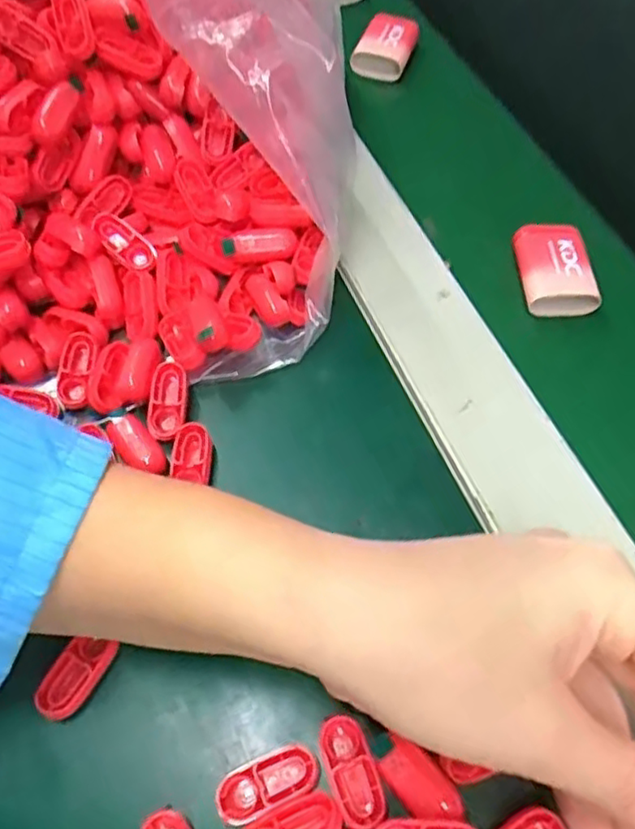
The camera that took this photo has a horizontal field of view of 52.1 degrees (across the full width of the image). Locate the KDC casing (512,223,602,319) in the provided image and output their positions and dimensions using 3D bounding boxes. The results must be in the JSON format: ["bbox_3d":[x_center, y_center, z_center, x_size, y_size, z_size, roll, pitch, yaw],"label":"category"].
[{"bbox_3d":[0.119,-0.074,0.329,0.036,0.014,0.050,-1,59,0],"label":"KDC casing"}]

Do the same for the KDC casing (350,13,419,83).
[{"bbox_3d":[0.045,-0.240,0.425,0.033,0.016,0.053,19,61,11],"label":"KDC casing"}]

